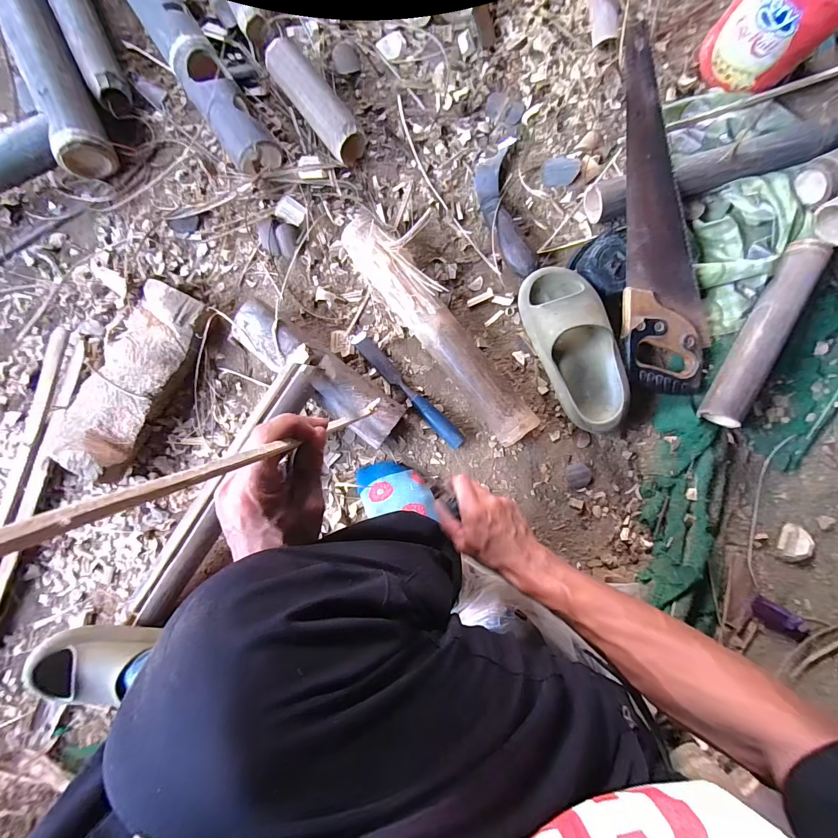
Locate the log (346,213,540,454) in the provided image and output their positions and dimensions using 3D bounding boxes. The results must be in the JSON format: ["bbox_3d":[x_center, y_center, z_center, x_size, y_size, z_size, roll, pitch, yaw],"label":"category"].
[{"bbox_3d":[0.028,-0.129,0.567,0.063,0.068,0.382,-38,87,-1],"label":"log"}]

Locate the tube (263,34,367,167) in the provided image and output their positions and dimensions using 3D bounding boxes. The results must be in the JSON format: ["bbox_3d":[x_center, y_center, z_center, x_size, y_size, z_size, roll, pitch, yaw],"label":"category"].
[{"bbox_3d":[-0.159,-0.481,0.581,0.052,0.062,0.188,-39,88,0],"label":"tube"}]

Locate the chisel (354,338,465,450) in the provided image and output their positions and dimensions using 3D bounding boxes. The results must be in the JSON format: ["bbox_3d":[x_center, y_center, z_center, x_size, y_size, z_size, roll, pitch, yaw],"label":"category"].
[{"bbox_3d":[-0.014,-0.040,0.584,0.025,0.019,0.218,-44,88,0],"label":"chisel"}]

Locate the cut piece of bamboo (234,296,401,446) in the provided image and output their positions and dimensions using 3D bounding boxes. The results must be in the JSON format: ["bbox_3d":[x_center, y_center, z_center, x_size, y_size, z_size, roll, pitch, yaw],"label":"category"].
[{"bbox_3d":[-0.148,-0.067,0.564,0.274,0.069,0.078,38,88,2],"label":"cut piece of bamboo"}]

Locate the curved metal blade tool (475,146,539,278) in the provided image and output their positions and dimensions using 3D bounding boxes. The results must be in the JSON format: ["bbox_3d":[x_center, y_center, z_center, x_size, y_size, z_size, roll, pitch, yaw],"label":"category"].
[{"bbox_3d":[0.132,-0.317,0.587,0.057,0.033,0.207,-14,88,1],"label":"curved metal blade tool"}]

